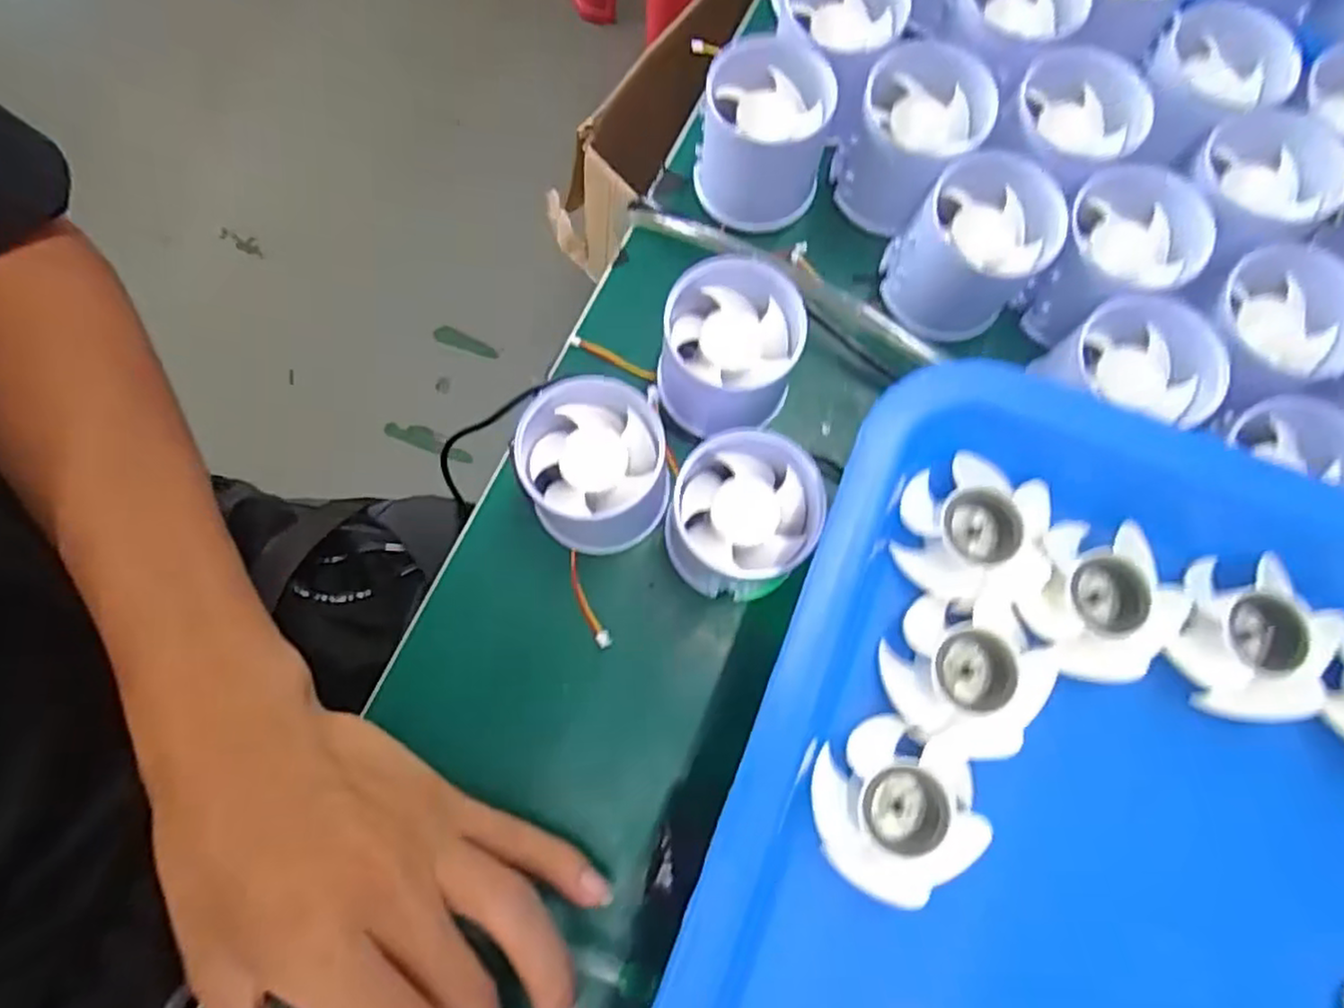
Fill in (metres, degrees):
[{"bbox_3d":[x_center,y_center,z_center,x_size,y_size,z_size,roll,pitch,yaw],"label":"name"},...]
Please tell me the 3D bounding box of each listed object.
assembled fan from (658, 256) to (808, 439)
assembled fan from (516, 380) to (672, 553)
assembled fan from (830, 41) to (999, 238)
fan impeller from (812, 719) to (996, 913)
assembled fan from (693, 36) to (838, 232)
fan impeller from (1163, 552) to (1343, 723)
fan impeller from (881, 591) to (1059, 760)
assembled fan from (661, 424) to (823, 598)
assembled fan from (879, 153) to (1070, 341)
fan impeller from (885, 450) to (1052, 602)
[{"bbox_3d":[0.022,-0.056,0.271,0.053,0.041,0.061,6,77,1],"label":"assembled fan"},{"bbox_3d":[-0.029,-0.013,0.262,0.053,0.046,0.053,-6,77,-2],"label":"assembled fan"},{"bbox_3d":[0.102,-0.155,0.296,0.048,0.051,0.052,0,77,-1],"label":"assembled fan"},{"bbox_3d":[0.059,0.083,0.188,0.040,0.015,0.040,-28,79,-7],"label":"fan impeller"},{"bbox_3d":[0.039,-0.156,0.301,0.052,0.057,0.048,0,77,-1],"label":"assembled fan"},{"bbox_3d":[0.166,0.039,0.200,0.042,0.021,0.044,-3,77,-1],"label":"fan impeller"},{"bbox_3d":[0.084,0.047,0.197,0.040,0.015,0.044,0,77,-1],"label":"fan impeller"},{"bbox_3d":[0.026,0.006,0.258,0.051,0.049,0.053,0,77,-1],"label":"assembled fan"},{"bbox_3d":[0.122,-0.105,0.283,0.053,0.044,0.057,43,80,8],"label":"assembled fan"},{"bbox_3d":[0.090,0.008,0.206,0.041,0.015,0.039,6,77,1],"label":"fan impeller"}]

